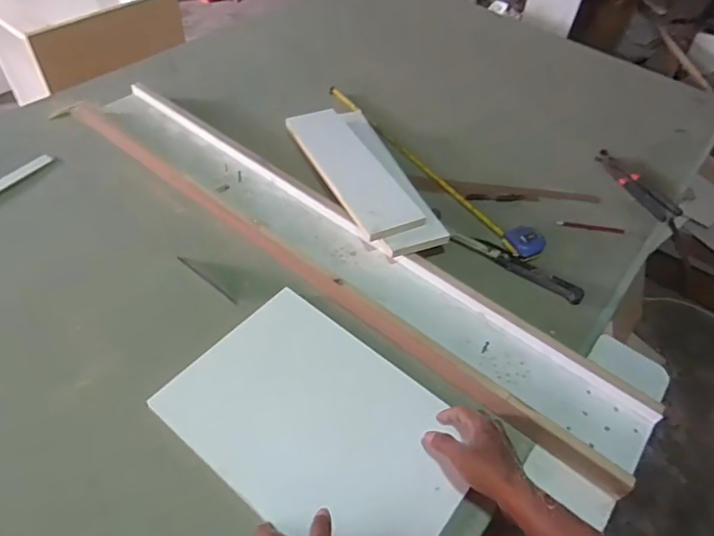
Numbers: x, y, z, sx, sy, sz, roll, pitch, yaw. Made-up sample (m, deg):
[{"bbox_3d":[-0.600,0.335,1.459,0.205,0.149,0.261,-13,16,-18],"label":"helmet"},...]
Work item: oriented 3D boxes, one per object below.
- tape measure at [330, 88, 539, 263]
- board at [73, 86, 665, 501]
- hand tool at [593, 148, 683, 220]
[{"bbox_3d":[0.148,-0.237,1.099,0.072,0.030,0.647,-25,56,-25],"label":"tape measure"},{"bbox_3d":[-0.068,-0.065,0.928,1.199,0.052,0.215,35,54,22],"label":"board"},{"bbox_3d":[0.603,-0.185,1.105,0.064,0.019,0.216,-11,51,-16],"label":"hand tool"}]

